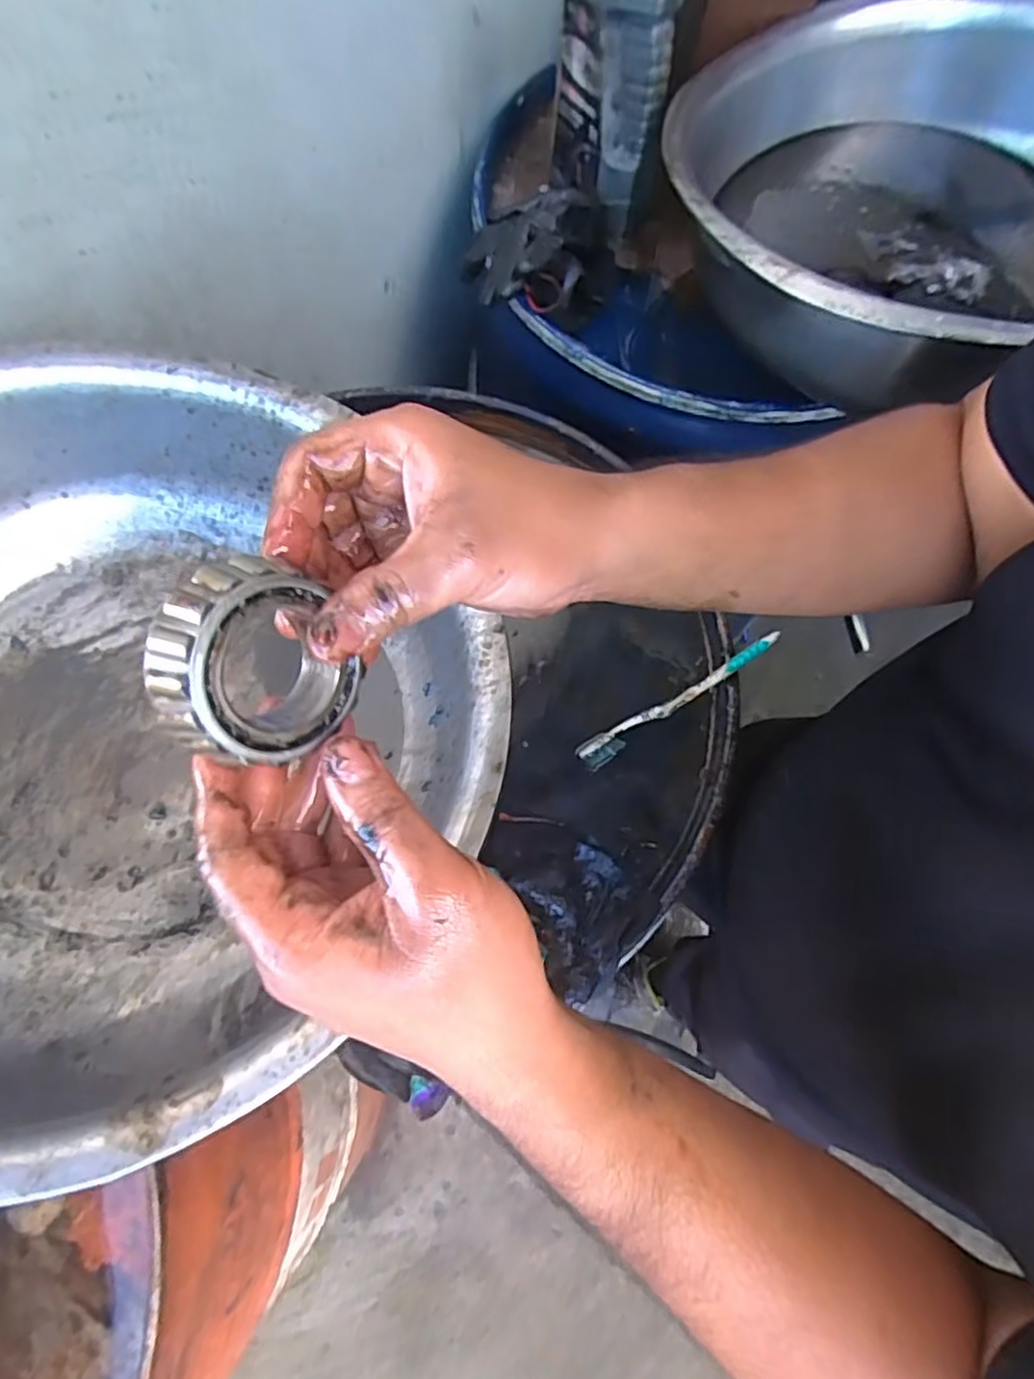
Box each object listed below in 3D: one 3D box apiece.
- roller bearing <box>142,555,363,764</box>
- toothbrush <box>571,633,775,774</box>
[{"bbox_3d":[-0.084,-0.010,0.226,0.018,0.064,0.061,12,89,40],"label":"roller bearing"},{"bbox_3d":[0.126,0.008,0.536,0.177,0.011,0.023,-33,73,4],"label":"toothbrush"}]

